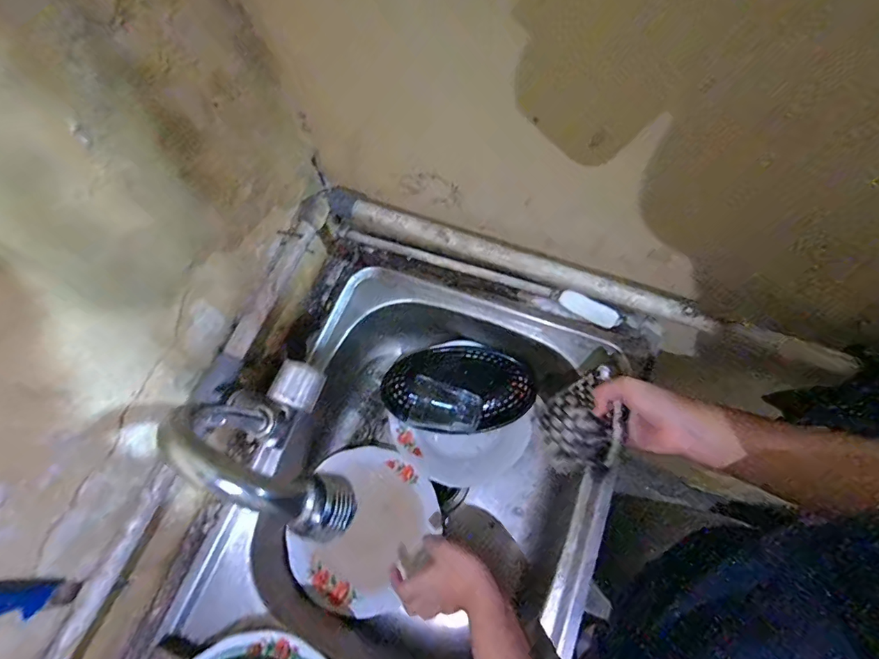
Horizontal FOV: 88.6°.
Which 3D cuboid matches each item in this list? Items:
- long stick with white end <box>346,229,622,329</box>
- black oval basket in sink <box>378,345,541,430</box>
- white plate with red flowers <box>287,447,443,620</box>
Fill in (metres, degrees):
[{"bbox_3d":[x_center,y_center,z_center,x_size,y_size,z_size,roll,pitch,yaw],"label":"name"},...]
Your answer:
[{"bbox_3d":[0.054,-0.079,0.621,0.387,0.020,0.028,21,71,9],"label":"long stick with white end"},{"bbox_3d":[0.030,0.083,0.664,0.219,0.050,0.109,5,70,4],"label":"black oval basket in sink"},{"bbox_3d":[-0.106,0.274,0.635,0.176,0.053,0.200,30,73,12],"label":"white plate with red flowers"}]

